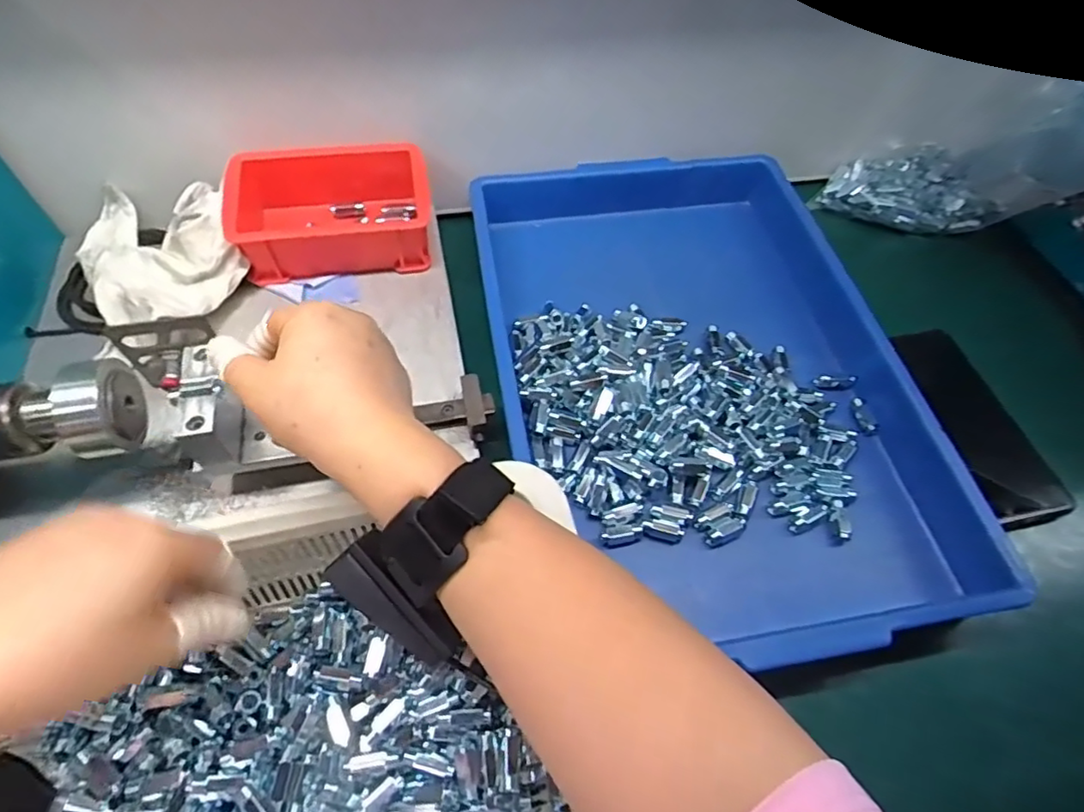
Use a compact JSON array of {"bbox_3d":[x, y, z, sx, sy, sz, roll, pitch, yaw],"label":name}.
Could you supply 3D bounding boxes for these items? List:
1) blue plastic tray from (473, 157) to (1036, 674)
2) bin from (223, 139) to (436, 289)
[{"bbox_3d":[0.120,-0.030,0.462,0.301,0.063,0.429,-8,58,-9],"label":"blue plastic tray"},{"bbox_3d":[-0.168,-0.159,0.486,0.150,0.055,0.099,-8,58,-9],"label":"bin"}]

